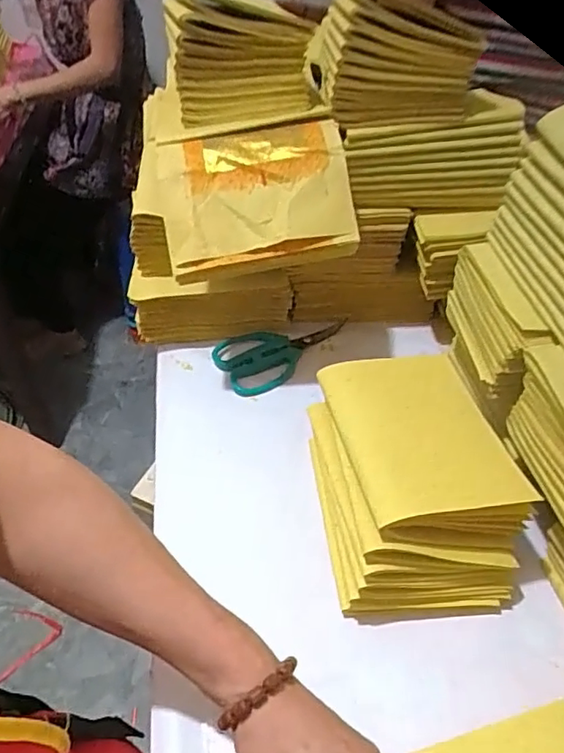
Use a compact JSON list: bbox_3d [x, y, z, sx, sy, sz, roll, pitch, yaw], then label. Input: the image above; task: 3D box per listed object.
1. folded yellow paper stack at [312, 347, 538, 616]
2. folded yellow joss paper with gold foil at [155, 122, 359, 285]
[{"bbox_3d":[0.092,0.070,0.433,0.125,0.098,0.183,-7,44,-6],"label":"folded yellow paper stack"},{"bbox_3d":[-0.023,-0.155,0.494,0.157,0.028,0.130,-10,81,2],"label":"folded yellow joss paper with gold foil"}]

